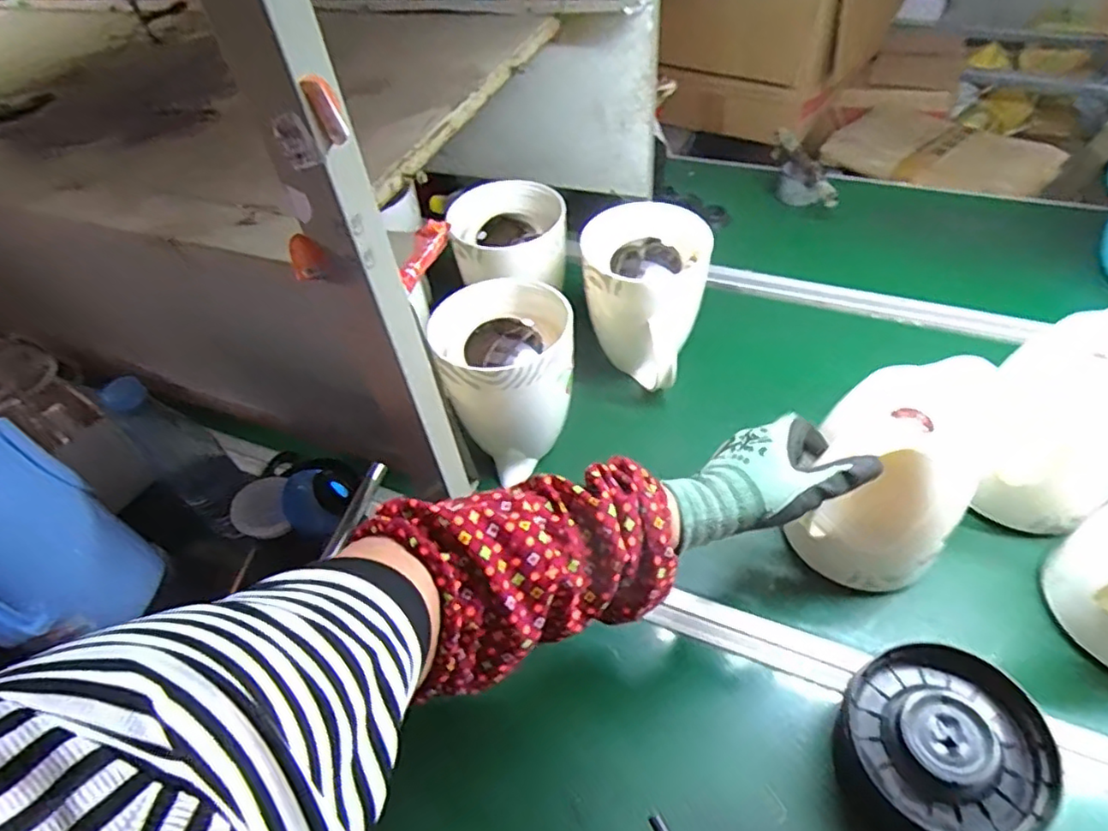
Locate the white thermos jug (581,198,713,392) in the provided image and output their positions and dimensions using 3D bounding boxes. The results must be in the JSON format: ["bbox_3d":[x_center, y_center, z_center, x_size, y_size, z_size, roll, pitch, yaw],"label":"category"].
[{"bbox_3d":[0.102,-0.136,0.713,0.122,0.152,0.130,17,52,20],"label":"white thermos jug"}]

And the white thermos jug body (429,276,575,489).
[{"bbox_3d":[-0.044,-0.033,0.637,0.134,0.162,0.110,-16,49,-8],"label":"white thermos jug body"}]

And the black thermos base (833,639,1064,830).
[{"bbox_3d":[0.292,0.262,0.476,0.141,0.077,0.138,-3,48,3],"label":"black thermos base"}]

